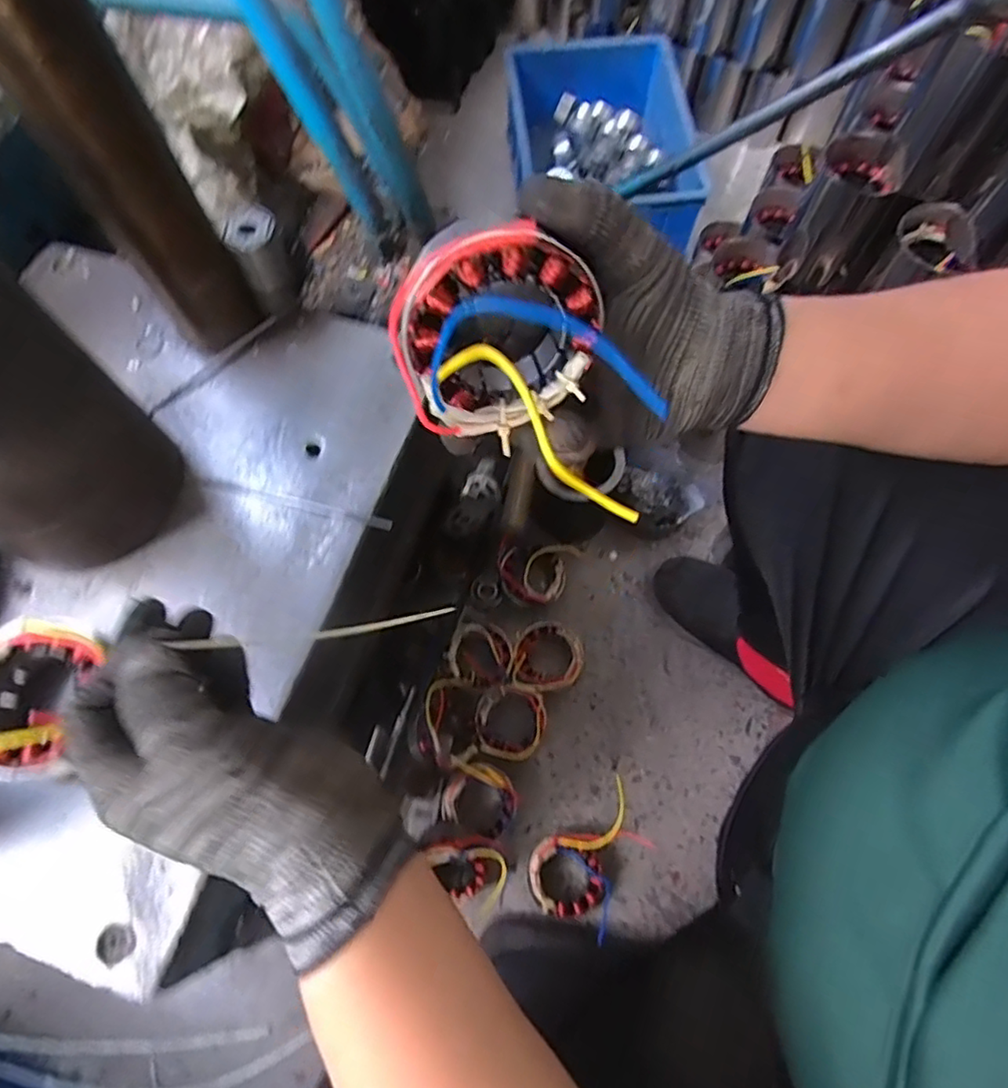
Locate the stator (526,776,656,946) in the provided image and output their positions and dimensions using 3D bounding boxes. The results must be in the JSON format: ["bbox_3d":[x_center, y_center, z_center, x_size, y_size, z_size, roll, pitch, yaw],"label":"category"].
[{"bbox_3d":[0.099,0.357,0.725,0.107,0.053,0.160,28,71,12],"label":"stator"}]

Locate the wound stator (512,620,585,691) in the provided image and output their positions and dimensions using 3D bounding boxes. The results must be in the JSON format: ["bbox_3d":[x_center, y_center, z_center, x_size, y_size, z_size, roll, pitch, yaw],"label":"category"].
[{"bbox_3d":[0.058,0.146,0.807,0.093,0.054,0.092,-1,68,1],"label":"wound stator"}]

